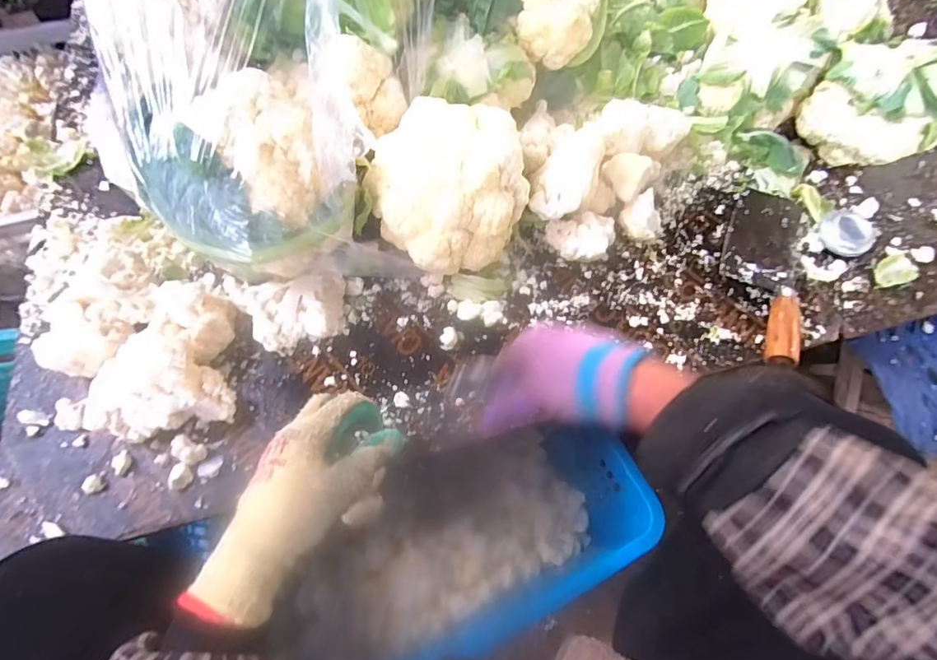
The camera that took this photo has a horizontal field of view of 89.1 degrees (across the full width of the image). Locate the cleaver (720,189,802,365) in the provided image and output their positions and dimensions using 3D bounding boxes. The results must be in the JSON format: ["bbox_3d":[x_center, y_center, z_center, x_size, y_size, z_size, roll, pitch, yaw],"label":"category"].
[{"bbox_3d":[0.357,-0.082,0.573,0.088,0.034,0.264,22,64,10],"label":"cleaver"}]

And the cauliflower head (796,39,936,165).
[{"bbox_3d":[0.544,-0.297,0.623,0.158,0.107,0.130,42,69,18],"label":"cauliflower head"}]

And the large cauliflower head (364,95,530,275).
[{"bbox_3d":[-0.020,-0.159,0.523,0.153,0.103,0.157,1,62,-1],"label":"large cauliflower head"}]

